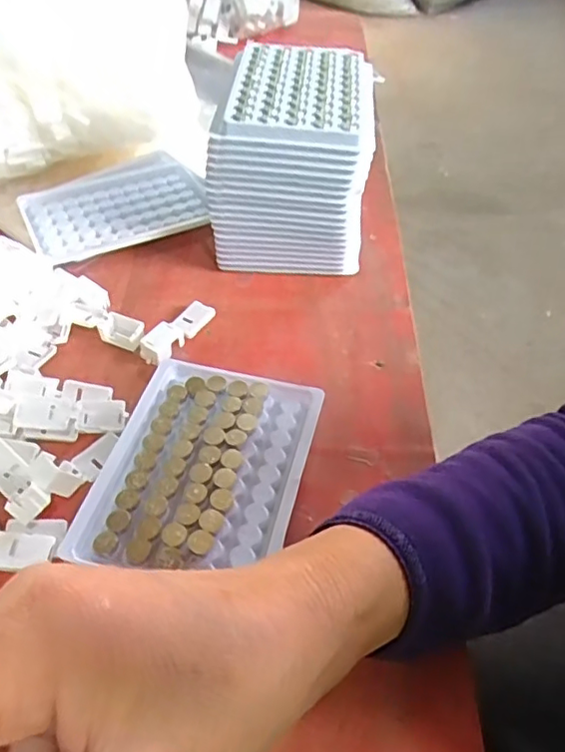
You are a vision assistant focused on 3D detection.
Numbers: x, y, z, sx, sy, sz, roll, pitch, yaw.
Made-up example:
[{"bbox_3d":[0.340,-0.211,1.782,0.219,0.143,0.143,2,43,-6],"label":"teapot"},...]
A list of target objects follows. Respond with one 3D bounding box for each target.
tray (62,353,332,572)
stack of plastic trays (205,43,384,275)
[{"bbox_3d":[-0.040,0.045,0.307,0.098,0.010,0.122,12,48,9],"label":"tray"},{"bbox_3d":[0.011,-0.149,0.417,0.097,0.107,0.127,7,48,5],"label":"stack of plastic trays"}]

